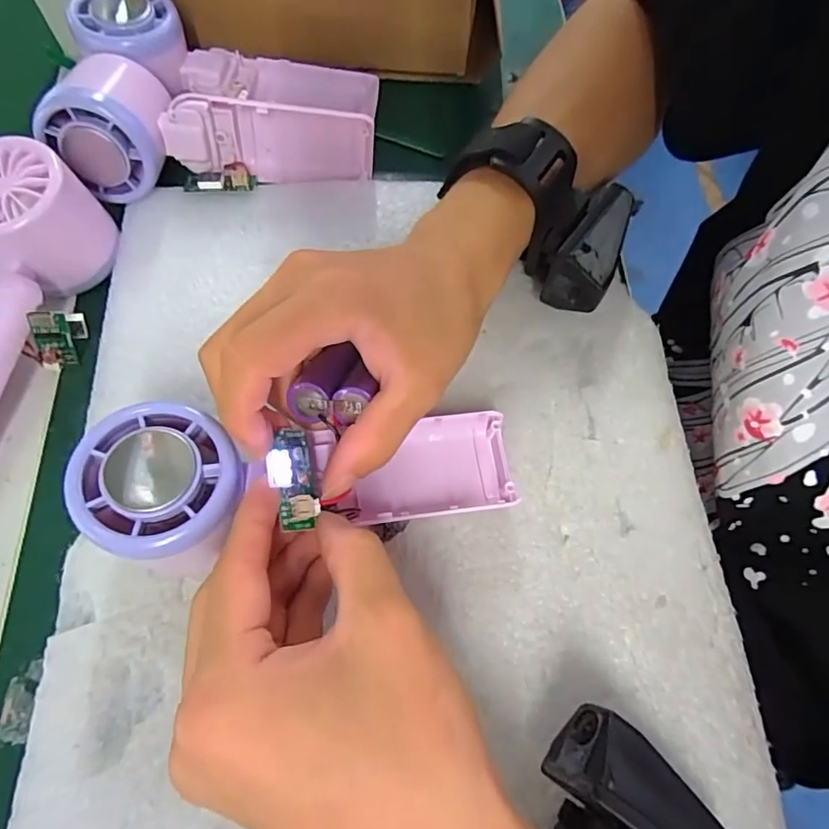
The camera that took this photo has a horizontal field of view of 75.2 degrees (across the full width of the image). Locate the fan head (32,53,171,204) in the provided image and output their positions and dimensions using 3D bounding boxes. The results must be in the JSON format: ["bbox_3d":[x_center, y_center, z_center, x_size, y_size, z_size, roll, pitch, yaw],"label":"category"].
[{"bbox_3d":[-0.161,-0.154,0.284,0.055,0.055,0.062,-5,68,-5],"label":"fan head"}]

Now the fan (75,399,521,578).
[{"bbox_3d":[-0.037,0.022,0.209,0.164,0.029,0.056,0,67,-26],"label":"fan"}]

